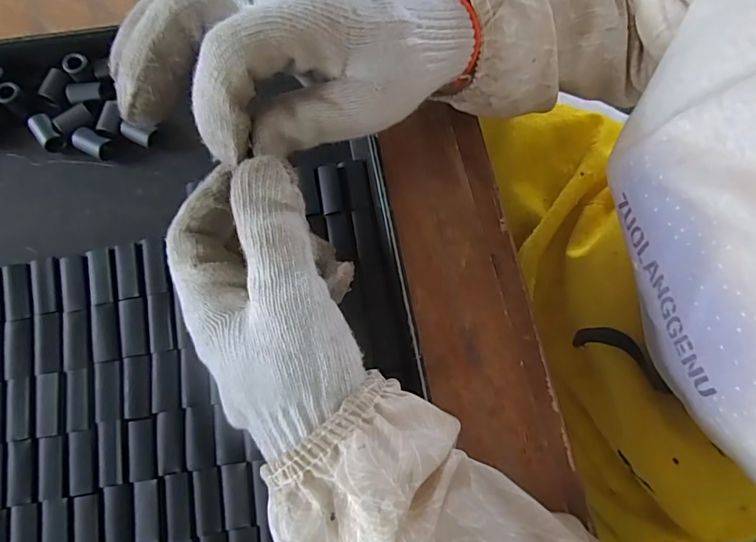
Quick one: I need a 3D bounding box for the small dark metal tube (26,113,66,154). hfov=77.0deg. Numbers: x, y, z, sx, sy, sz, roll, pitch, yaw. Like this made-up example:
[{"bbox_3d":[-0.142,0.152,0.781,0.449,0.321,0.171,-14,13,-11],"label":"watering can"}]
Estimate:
[{"bbox_3d":[-0.203,-0.085,0.292,0.013,0.014,0.021,-35,81,-9],"label":"small dark metal tube"}]

